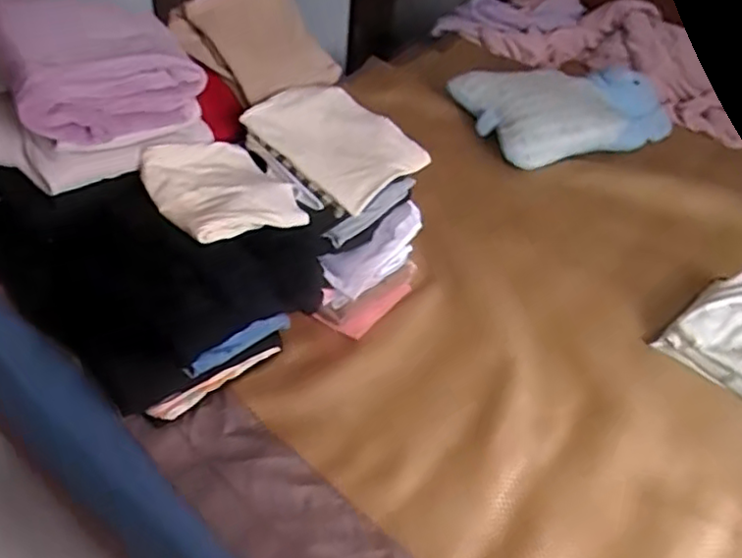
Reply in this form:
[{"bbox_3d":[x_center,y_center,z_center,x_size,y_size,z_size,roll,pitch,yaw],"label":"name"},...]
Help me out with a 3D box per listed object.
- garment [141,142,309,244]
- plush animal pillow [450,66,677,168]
[{"bbox_3d":[-0.213,-0.132,0.925,0.183,0.066,0.180,-26,50,-31],"label":"garment"},{"bbox_3d":[0.494,-0.448,1.611,0.492,0.123,0.332,-12,47,-18],"label":"plush animal pillow"}]

